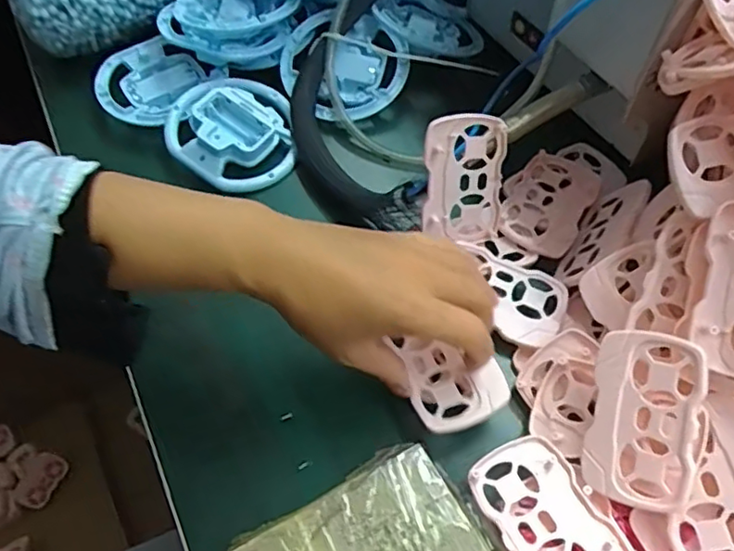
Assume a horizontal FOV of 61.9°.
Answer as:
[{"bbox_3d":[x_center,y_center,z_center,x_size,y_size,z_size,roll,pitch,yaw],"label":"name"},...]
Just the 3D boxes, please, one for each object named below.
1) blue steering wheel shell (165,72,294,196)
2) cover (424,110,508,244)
[{"bbox_3d":[-0.105,-0.115,0.483,0.099,0.033,0.100,-1,58,2],"label":"blue steering wheel shell"},{"bbox_3d":[0.064,-0.063,0.407,0.054,0.084,0.008,-4,24,-14],"label":"cover"}]

